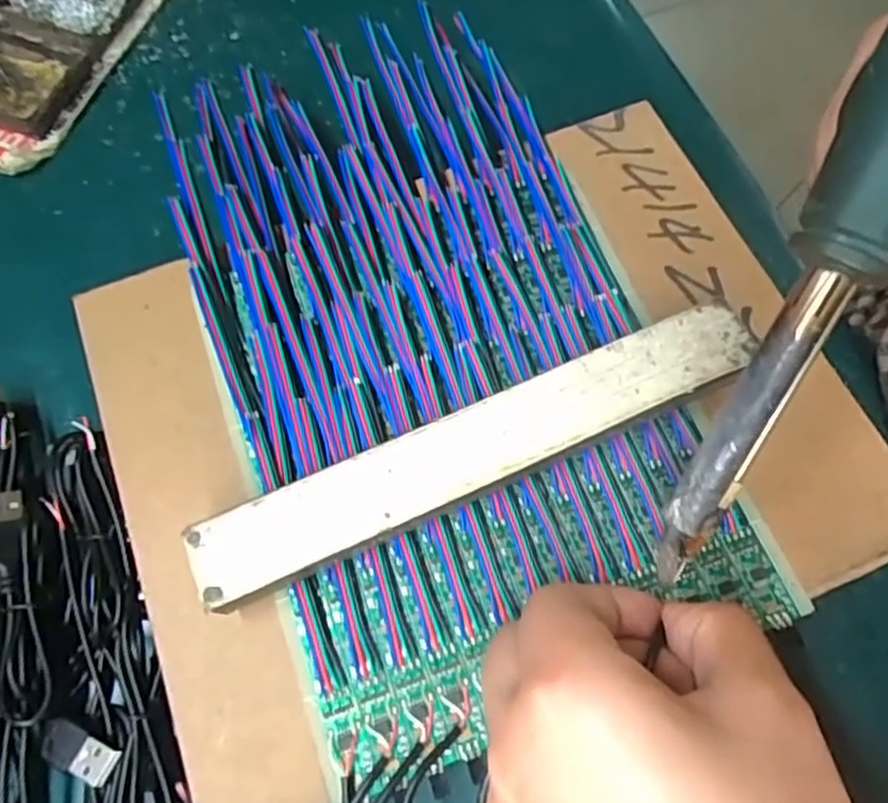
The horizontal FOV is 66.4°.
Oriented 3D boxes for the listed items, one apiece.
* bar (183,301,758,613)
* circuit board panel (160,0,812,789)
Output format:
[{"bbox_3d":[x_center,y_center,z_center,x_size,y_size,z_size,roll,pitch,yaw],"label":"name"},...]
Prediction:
[{"bbox_3d":[0.013,0.017,0.233,0.196,0.026,0.029,-23,70,-9],"label":"bar"},{"bbox_3d":[-0.008,-0.031,0.258,0.153,0.018,0.275,-19,69,-8],"label":"circuit board panel"}]

